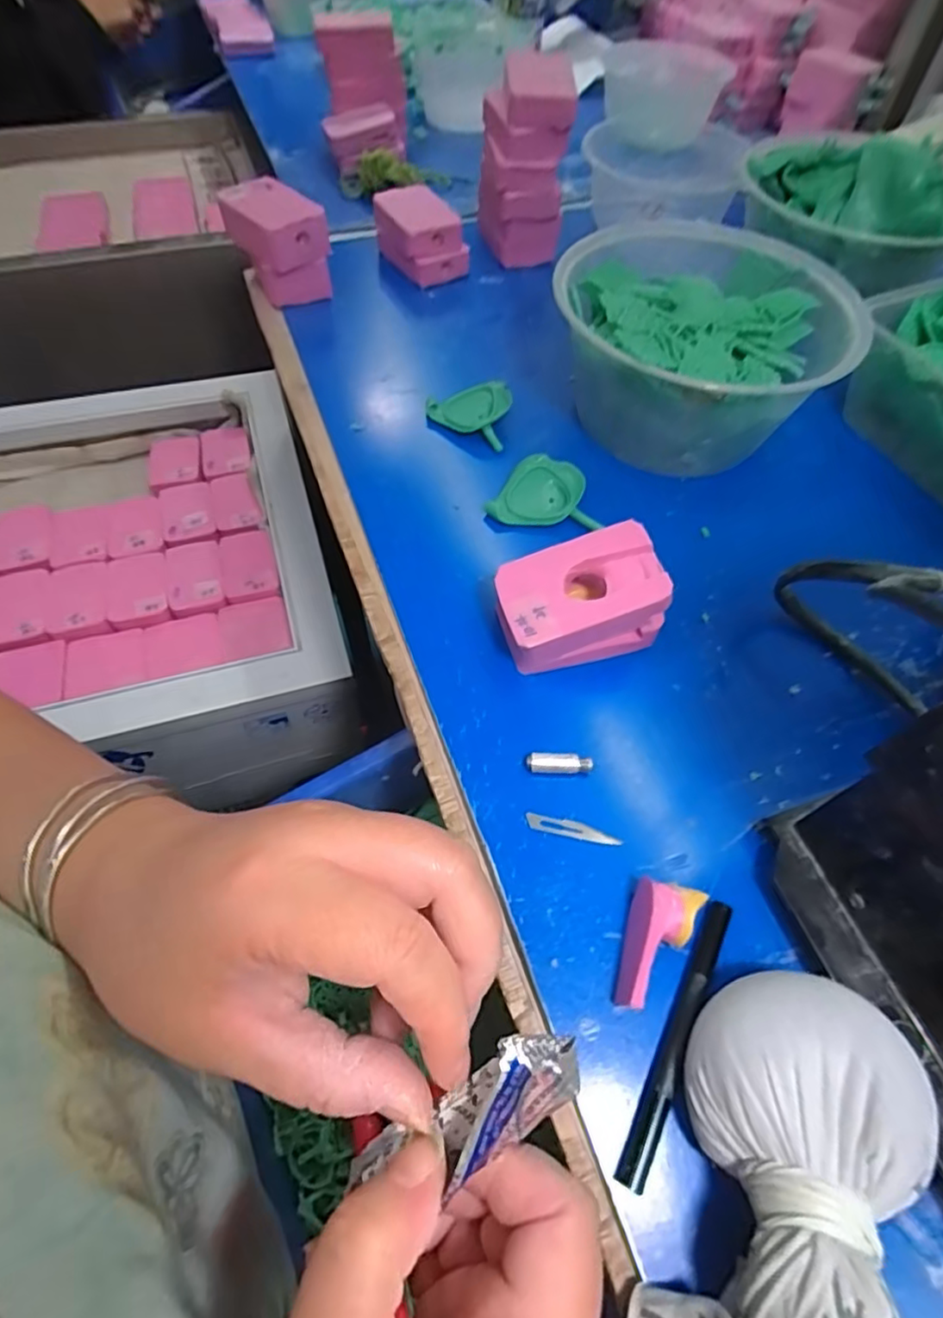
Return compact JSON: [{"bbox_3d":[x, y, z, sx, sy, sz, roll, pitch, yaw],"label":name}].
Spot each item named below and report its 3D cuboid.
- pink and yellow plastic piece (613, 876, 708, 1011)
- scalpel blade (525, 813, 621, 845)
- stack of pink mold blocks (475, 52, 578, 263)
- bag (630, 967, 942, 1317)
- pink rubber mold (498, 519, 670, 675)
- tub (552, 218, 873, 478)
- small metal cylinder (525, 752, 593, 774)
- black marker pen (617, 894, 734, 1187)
[{"bbox_3d":[0.065,0.102,0.218,0.021,0.020,0.043,21,59,11],"label":"pink and yellow plastic piece"},{"bbox_3d":[0.041,0.069,0.250,0.038,0.004,0.007,10,63,3],"label":"scalpel blade"},{"bbox_3d":[0.035,-0.361,0.453,0.065,0.119,0.054,0,58,-2],"label":"stack of pink mold blocks"},{"bbox_3d":[0.083,0.164,0.164,0.063,0.046,0.145,19,59,9],"label":"bag"},{"bbox_3d":[0.048,-0.026,0.284,0.070,0.046,0.043,-10,59,-9],"label":"pink rubber mold"},{"bbox_3d":[0.131,-0.183,0.365,0.159,0.074,0.157,1,58,-2],"label":"tub"},{"bbox_3d":[0.037,0.044,0.262,0.027,0.008,0.009,2,58,-1],"label":"small metal cylinder"},{"bbox_3d":[0.071,0.127,0.210,0.009,0.010,0.093,27,60,14],"label":"black marker pen"}]

